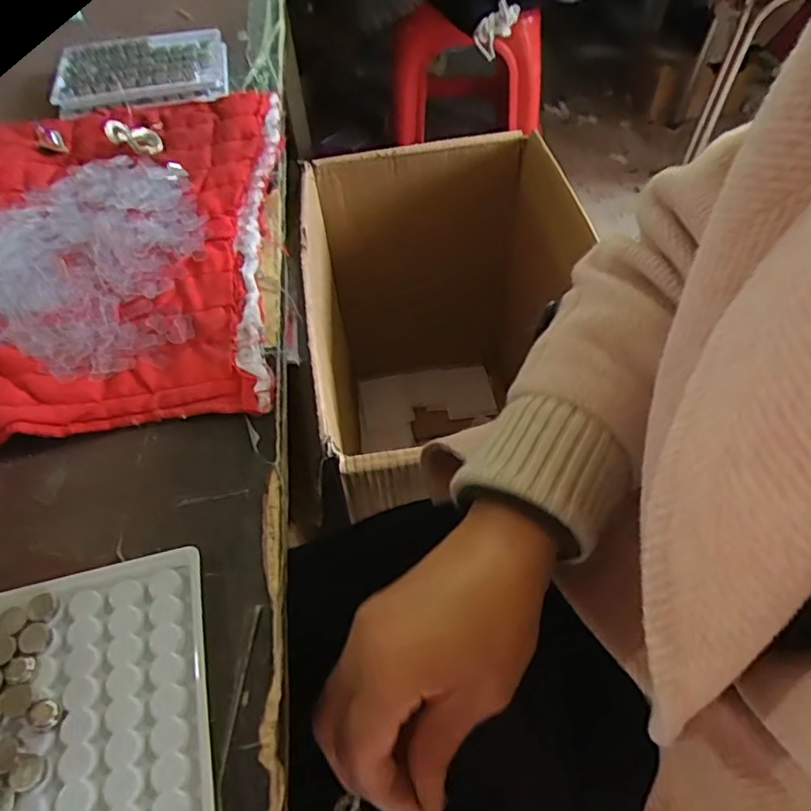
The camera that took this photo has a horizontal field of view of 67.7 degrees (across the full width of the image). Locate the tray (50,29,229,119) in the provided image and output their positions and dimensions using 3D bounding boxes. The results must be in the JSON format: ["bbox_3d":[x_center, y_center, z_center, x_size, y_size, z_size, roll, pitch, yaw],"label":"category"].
[{"bbox_3d":[-0.217,-0.279,0.498,0.134,0.011,0.095,-8,55,-7],"label":"tray"}]

